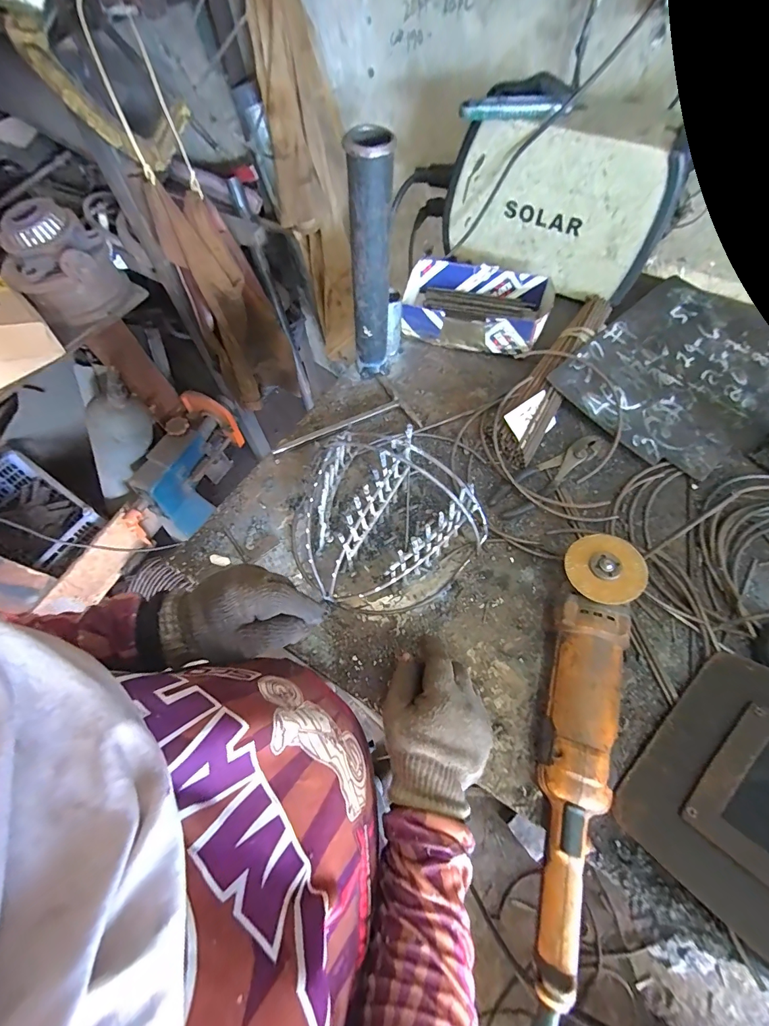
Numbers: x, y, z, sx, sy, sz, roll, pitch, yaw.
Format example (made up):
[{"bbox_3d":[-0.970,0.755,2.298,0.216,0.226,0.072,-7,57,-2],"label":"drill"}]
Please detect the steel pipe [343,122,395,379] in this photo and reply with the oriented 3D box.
[{"bbox_3d":[-0.016,-0.308,0.527,0.062,0.302,0.046,-12,63,-3],"label":"steel pipe"}]

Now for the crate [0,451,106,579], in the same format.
[{"bbox_3d":[-1.217,0.049,1.334,0.473,0.191,0.332,30,69,16],"label":"crate"}]

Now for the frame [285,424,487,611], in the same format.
[{"bbox_3d":[-0.012,0.007,0.476,0.228,0.114,0.212,36,70,18],"label":"frame"}]

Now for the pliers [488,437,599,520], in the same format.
[{"bbox_3d":[0.230,-0.056,0.553,0.193,0.016,0.049,-37,67,-15],"label":"pliers"}]

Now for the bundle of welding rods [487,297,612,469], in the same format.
[{"bbox_3d":[0.268,-0.225,0.618,0.077,0.038,0.356,29,68,16],"label":"bundle of welding rods"}]

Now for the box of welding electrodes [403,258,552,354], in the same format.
[{"bbox_3d":[0.153,-0.354,0.677,0.236,0.067,0.141,15,65,10],"label":"box of welding electrodes"}]

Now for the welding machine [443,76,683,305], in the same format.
[{"bbox_3d":[0.268,-0.500,0.630,0.338,0.226,0.098,26,67,15],"label":"welding machine"}]

